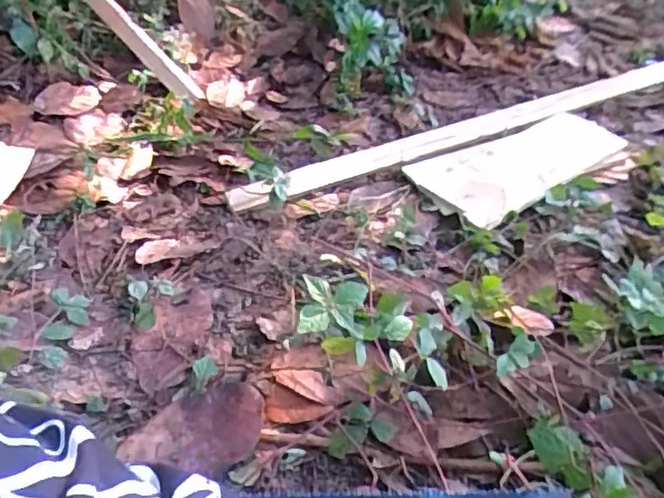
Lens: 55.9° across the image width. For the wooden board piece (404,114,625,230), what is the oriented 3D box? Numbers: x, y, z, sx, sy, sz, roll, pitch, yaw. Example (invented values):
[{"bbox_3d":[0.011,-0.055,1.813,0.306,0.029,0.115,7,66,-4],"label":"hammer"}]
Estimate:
[{"bbox_3d":[0.286,-0.132,0.927,0.322,0.020,0.177,-21,41,-21],"label":"wooden board piece"}]

